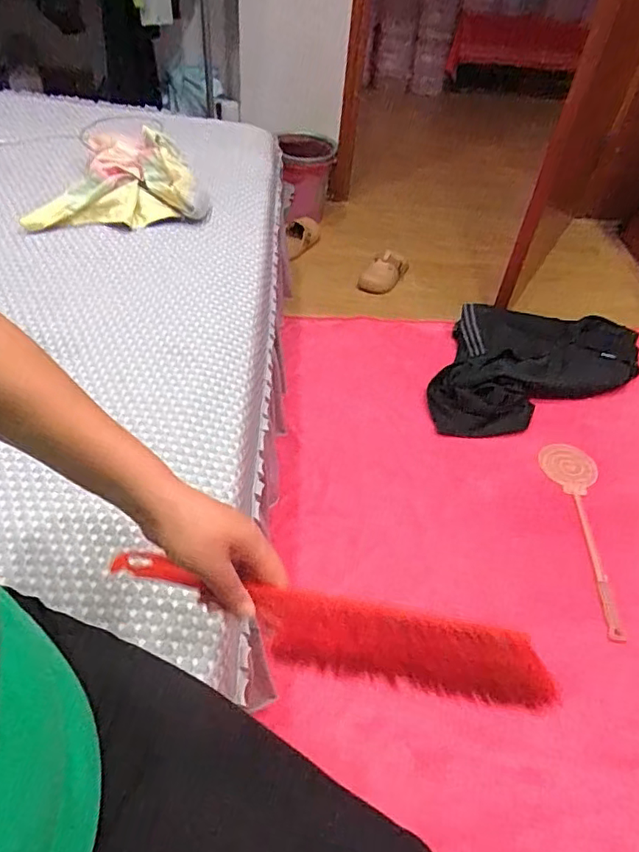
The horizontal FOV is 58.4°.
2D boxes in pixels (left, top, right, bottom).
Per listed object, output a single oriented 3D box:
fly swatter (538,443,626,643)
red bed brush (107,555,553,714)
[{"bbox_3d":[0.624,0.240,1.309,0.136,0.019,0.516,4,44,-3],"label":"fly swatter"},{"bbox_3d":[-0.005,0.157,0.450,0.349,0.020,0.068,11,44,13],"label":"red bed brush"}]

